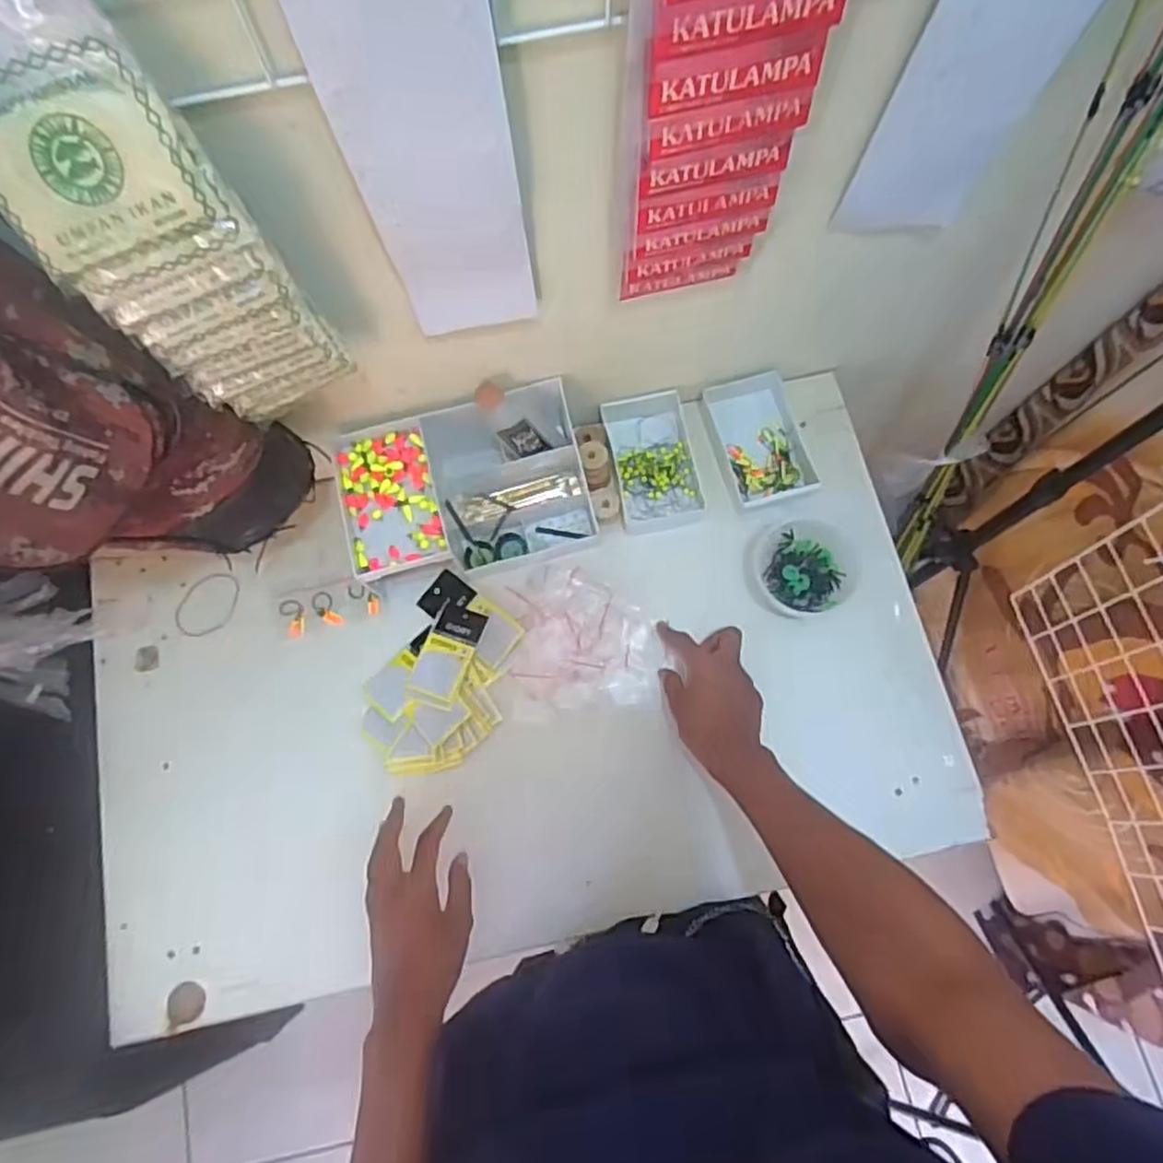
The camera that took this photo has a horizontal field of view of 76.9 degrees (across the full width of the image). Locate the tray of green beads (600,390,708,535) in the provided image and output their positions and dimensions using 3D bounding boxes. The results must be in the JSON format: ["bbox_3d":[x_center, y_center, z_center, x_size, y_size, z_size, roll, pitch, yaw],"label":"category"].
[{"bbox_3d":[0.075,-0.126,0.768,0.085,0.023,0.142,-11,74,-2],"label":"tray of green beads"}]

